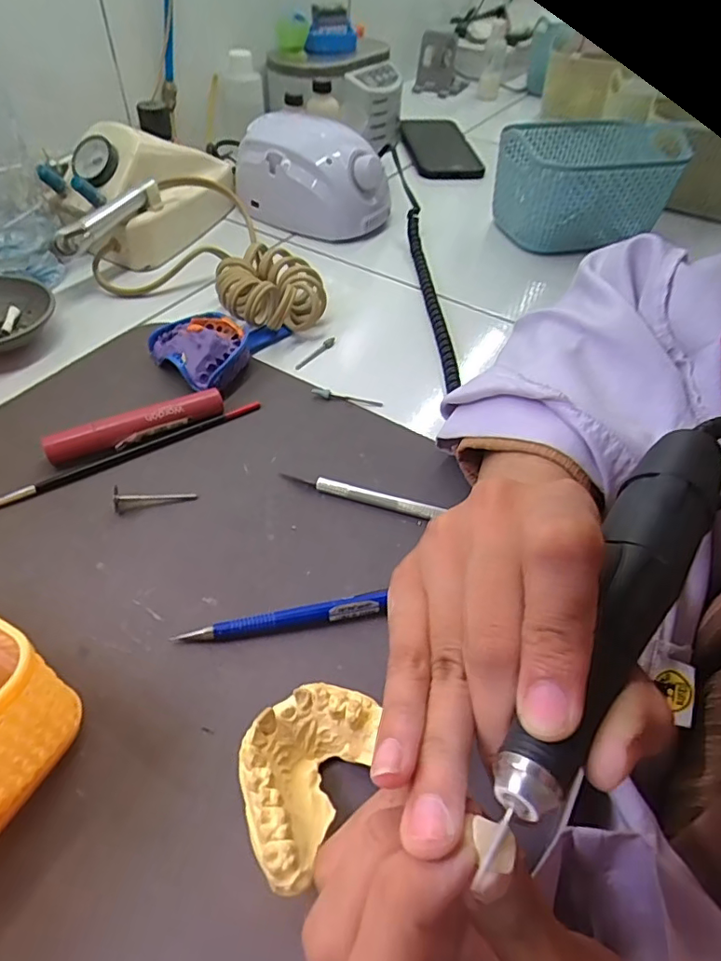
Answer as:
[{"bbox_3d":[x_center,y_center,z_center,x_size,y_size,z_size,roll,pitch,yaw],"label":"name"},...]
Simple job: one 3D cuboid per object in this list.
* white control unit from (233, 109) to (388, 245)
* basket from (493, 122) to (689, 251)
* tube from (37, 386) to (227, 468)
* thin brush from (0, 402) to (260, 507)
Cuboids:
[{"bbox_3d":[-0.045,-0.302,0.543,0.141,0.079,0.087,27,52,19],"label":"white control unit"},{"bbox_3d":[0.236,-0.295,0.543,0.193,0.085,0.110,-14,51,-16],"label":"basket"},{"bbox_3d":[-0.137,-0.033,0.338,0.106,0.017,0.014,-20,53,-20],"label":"tube"},{"bbox_3d":[-0.140,-0.017,0.333,0.171,0.005,0.010,-26,55,-24],"label":"thin brush"}]

